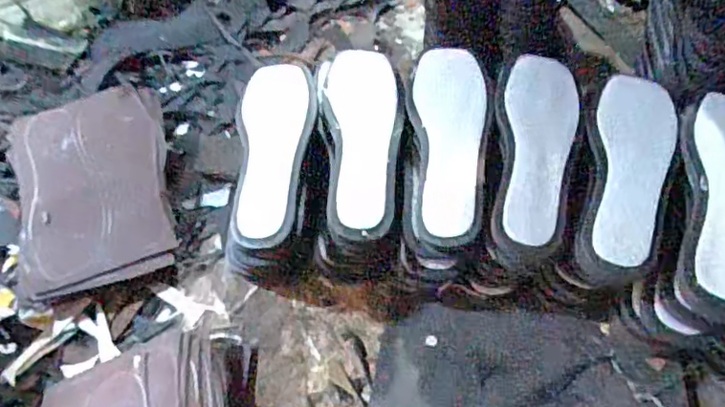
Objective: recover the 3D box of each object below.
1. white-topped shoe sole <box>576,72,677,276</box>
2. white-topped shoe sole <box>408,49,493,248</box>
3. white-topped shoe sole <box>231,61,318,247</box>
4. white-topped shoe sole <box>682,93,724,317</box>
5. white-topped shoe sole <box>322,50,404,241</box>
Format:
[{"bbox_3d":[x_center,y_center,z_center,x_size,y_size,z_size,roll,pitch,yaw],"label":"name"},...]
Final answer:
[{"bbox_3d":[0.253,-0.035,0.538,0.074,0.020,0.234,14,56,15],"label":"white-topped shoe sole"},{"bbox_3d":[0.088,-0.063,0.575,0.077,0.025,0.217,0,68,5],"label":"white-topped shoe sole"},{"bbox_3d":[-0.093,-0.065,0.601,0.079,0.028,0.232,-1,54,4],"label":"white-topped shoe sole"},{"bbox_3d":[0.328,-0.010,0.502,0.068,0.018,0.226,13,56,14],"label":"white-topped shoe sole"},{"bbox_3d":[0.002,-0.072,0.602,0.079,0.040,0.228,-5,53,1],"label":"white-topped shoe sole"}]

